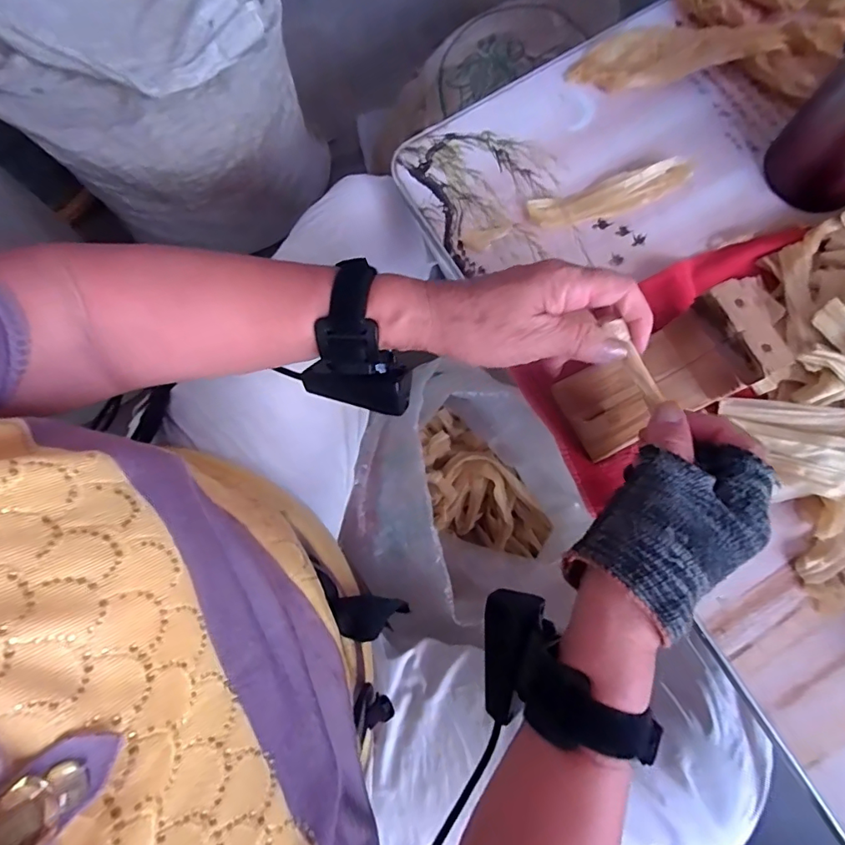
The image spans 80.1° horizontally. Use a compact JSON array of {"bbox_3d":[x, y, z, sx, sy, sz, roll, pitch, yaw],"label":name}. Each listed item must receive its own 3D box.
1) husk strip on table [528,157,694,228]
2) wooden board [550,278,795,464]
[{"bbox_3d":[0.147,-0.180,0.395,0.123,0.017,0.029,-17,79,-2],"label":"husk strip on table"},{"bbox_3d":[0.148,-0.028,0.314,0.102,0.072,0.059,-27,79,-4],"label":"wooden board"}]

